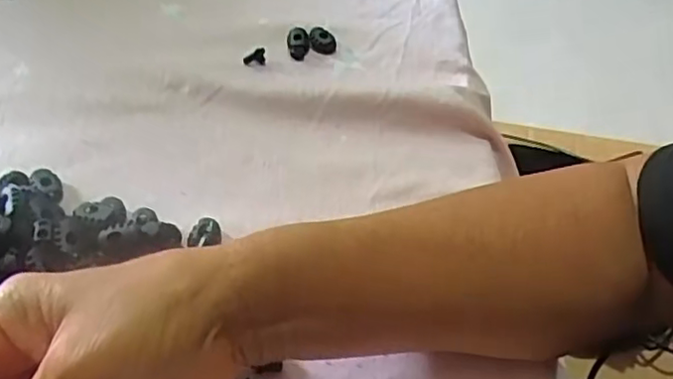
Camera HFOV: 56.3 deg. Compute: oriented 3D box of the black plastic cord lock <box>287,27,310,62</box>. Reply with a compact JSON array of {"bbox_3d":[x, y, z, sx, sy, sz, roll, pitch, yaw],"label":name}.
[{"bbox_3d":[-0.029,-0.112,0.479,0.017,0.008,0.027,-1,49,-3],"label":"black plastic cord lock"}]

